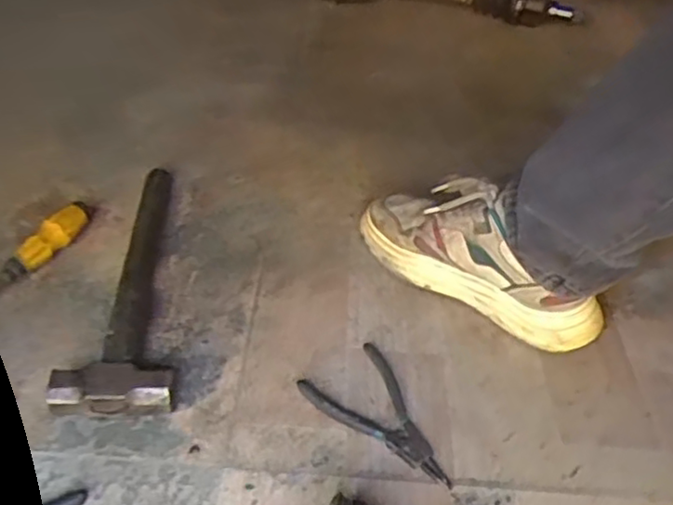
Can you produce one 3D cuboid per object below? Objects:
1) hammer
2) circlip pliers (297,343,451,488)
[{"bbox_3d":[-0.229,0.014,0.759,0.106,0.048,0.395,-3,39,-8],"label":"hammer"},{"bbox_3d":[0.048,0.155,0.636,0.097,0.010,0.164,-24,47,-31],"label":"circlip pliers"}]

